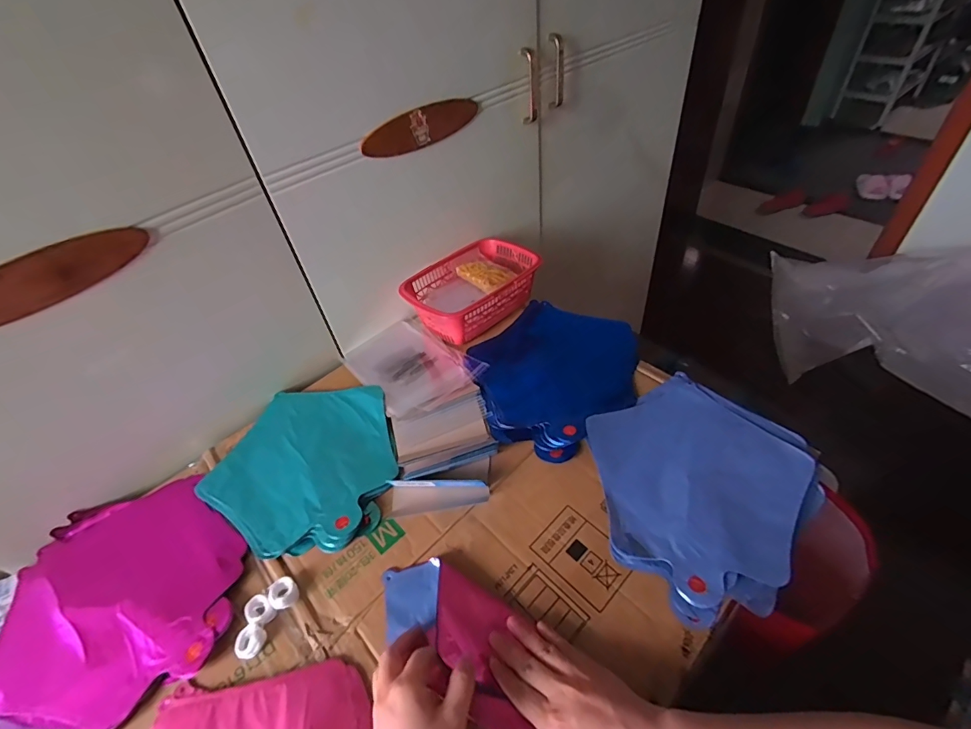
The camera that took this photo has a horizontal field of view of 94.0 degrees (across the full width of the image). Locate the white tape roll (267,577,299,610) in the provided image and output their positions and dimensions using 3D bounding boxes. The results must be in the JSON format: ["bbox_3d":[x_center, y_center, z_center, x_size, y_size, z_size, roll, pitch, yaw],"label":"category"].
[{"bbox_3d":[-0.204,0.230,0.456,0.029,0.012,0.027,-3,45,3],"label":"white tape roll"}]

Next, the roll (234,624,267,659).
[{"bbox_3d":[-0.223,0.261,0.428,0.025,0.008,0.027,-3,45,3],"label":"roll"}]

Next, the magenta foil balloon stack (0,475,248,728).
[{"bbox_3d":[-0.387,0.242,0.479,0.258,0.024,0.228,34,57,32],"label":"magenta foil balloon stack"}]

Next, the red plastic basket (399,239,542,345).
[{"bbox_3d":[-0.025,-0.125,0.741,0.149,0.069,0.217,32,56,31],"label":"red plastic basket"}]

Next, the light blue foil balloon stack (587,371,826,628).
[{"bbox_3d":[0.233,0.122,0.502,0.255,0.022,0.223,-35,52,-26],"label":"light blue foil balloon stack"}]

